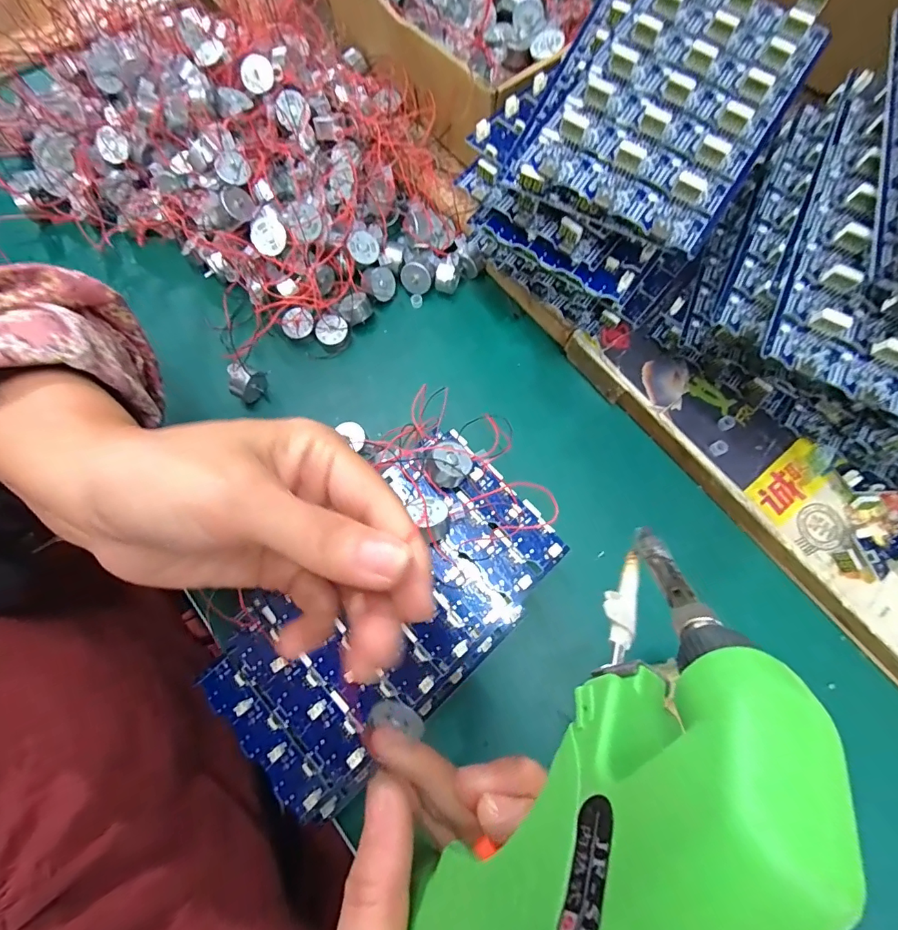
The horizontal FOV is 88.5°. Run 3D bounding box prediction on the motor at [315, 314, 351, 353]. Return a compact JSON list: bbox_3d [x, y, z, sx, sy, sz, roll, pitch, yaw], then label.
[{"bbox_3d":[-0.085,-0.097,0.340,0.024,0.018,0.021,-32,76,-9],"label":"motor"}]

